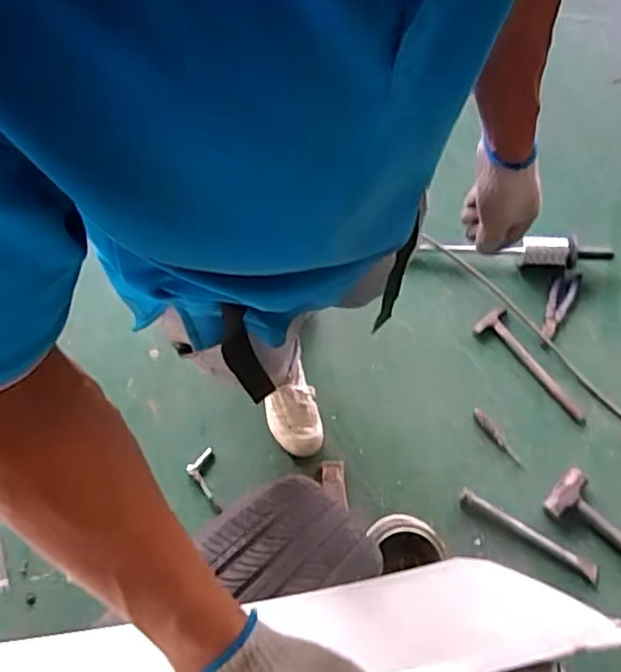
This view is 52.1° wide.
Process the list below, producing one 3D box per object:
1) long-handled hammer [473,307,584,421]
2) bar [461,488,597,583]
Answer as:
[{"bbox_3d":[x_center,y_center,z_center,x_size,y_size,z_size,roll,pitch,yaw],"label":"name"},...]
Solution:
[{"bbox_3d":[0.503,0.074,1.457,0.078,0.024,0.309,-35,75,-9],"label":"long-handled hammer"},{"bbox_3d":[0.467,0.421,1.361,0.319,0.016,0.028,31,76,10],"label":"bar"}]

